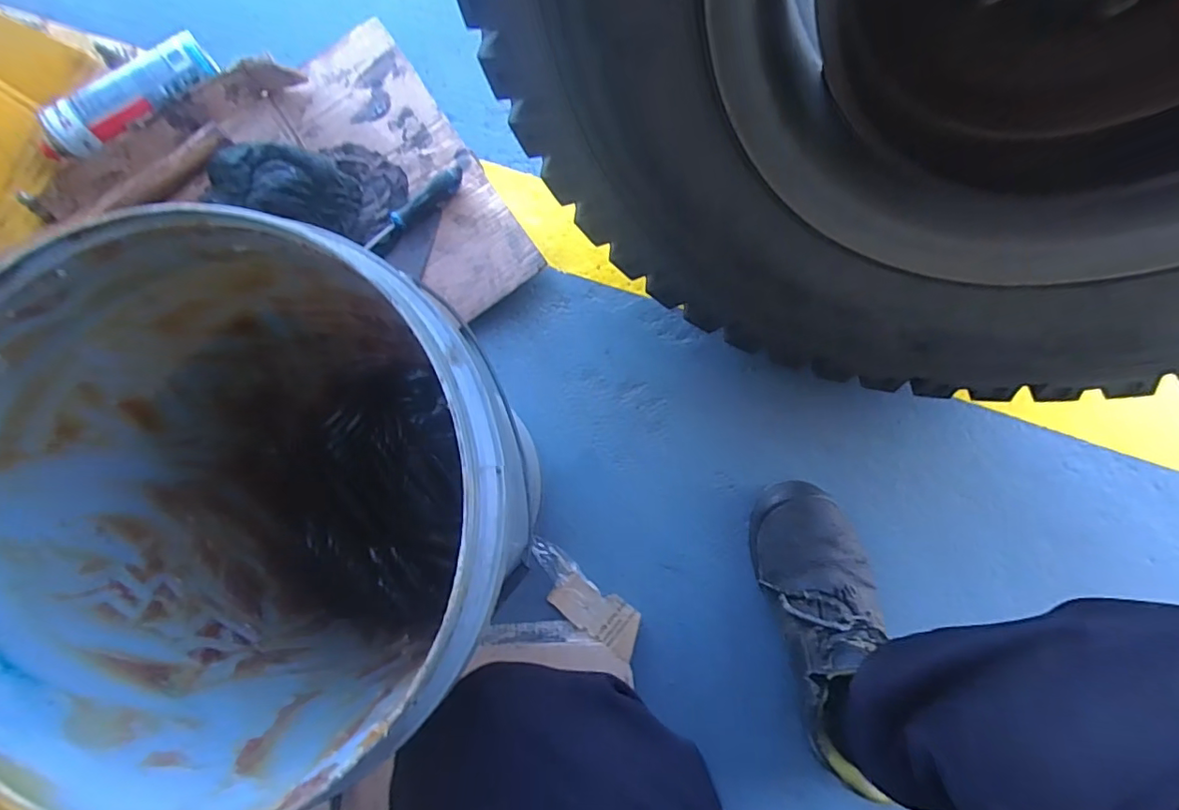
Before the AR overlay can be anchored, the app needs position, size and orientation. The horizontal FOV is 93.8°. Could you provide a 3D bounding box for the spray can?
[{"bbox_3d":[-0.579,-0.377,0.694,0.236,0.054,0.065,-32,82,-2],"label":"spray can"}]

